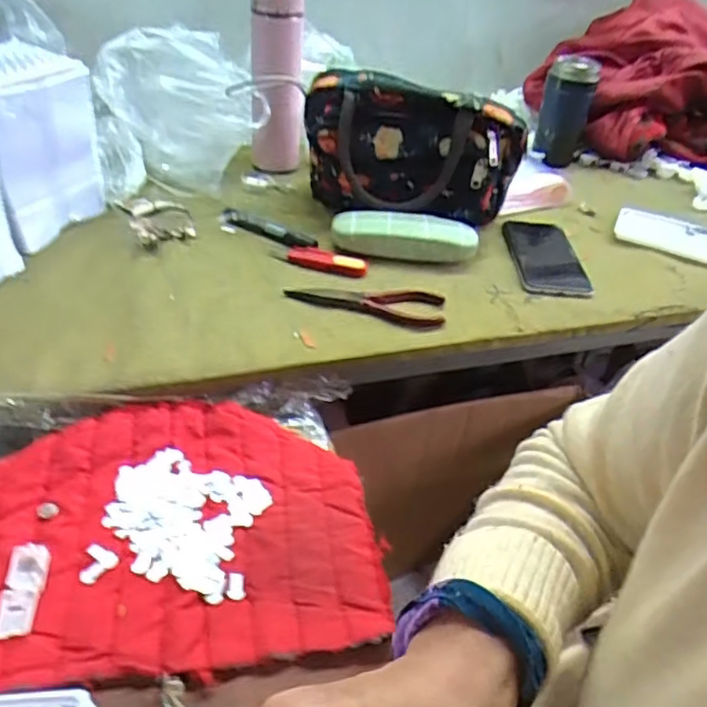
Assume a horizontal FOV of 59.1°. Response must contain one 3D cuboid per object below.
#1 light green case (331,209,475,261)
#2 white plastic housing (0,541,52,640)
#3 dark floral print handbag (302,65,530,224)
[{"bbox_3d":[0.055,-0.131,0.687,0.154,0.032,0.061,6,37,-1],"label":"light green case"},{"bbox_3d":[-0.203,0.144,0.380,0.023,0.009,0.057,-1,38,-10],"label":"white plastic housing"},{"bbox_3d":[0.060,-0.224,0.712,0.248,0.148,0.088,13,38,9],"label":"dark floral print handbag"}]

